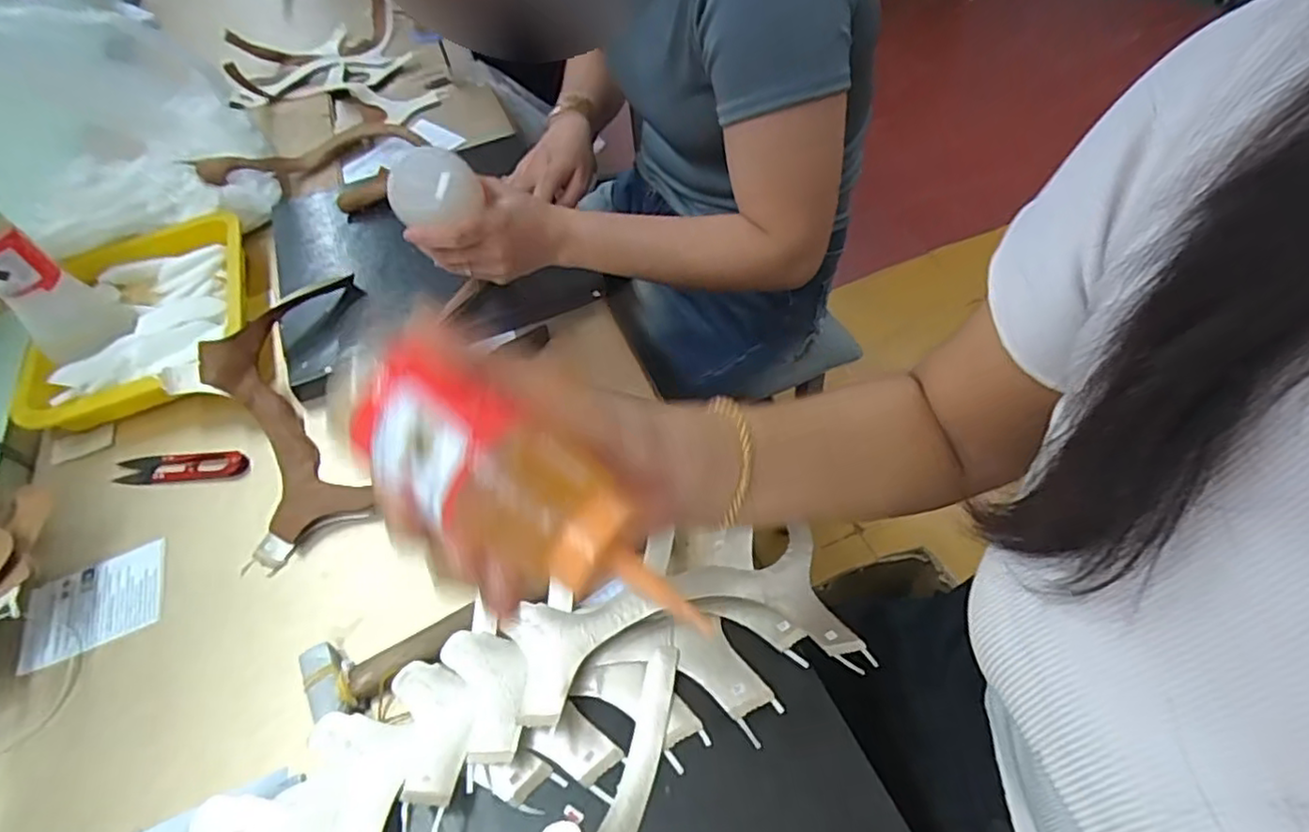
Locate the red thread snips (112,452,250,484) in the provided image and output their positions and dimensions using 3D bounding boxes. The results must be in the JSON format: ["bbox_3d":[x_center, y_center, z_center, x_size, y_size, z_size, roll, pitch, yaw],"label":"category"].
[{"bbox_3d":[-0.405,0.044,0.570,0.116,0.008,0.023,-2,52,4],"label":"red thread snips"}]

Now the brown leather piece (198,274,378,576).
[{"bbox_3d":[-0.312,-0.011,0.571,0.124,0.056,0.279,-17,53,-7],"label":"brown leather piece"}]

